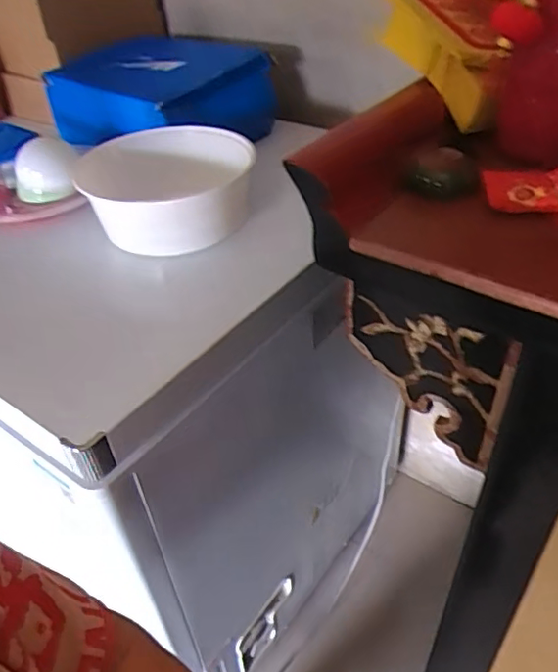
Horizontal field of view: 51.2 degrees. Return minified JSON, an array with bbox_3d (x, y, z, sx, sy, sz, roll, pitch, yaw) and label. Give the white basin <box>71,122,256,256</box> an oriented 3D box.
[{"bbox_3d":[-0.145,-0.203,0.814,0.233,0.096,0.246,-17,42,-15],"label":"white basin"}]

